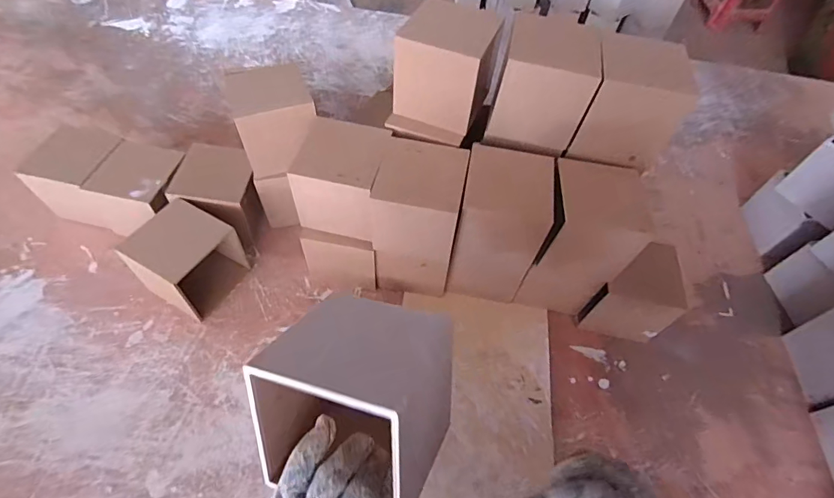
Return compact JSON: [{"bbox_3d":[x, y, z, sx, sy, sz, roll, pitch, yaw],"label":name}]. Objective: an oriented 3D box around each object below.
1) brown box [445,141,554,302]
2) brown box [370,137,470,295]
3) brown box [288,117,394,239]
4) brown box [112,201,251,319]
[{"bbox_3d":[0.113,-0.026,0.613,0.111,0.222,0.119,11,56,3],"label":"brown box"},{"bbox_3d":[0.001,-0.033,0.617,0.109,0.218,0.112,11,56,3],"label":"brown box"},{"bbox_3d":[-0.102,-0.096,0.585,0.108,0.098,0.126,12,56,3],"label":"brown box"},{"bbox_3d":[-0.334,0.018,0.626,0.116,0.115,0.115,24,56,12],"label":"brown box"}]

